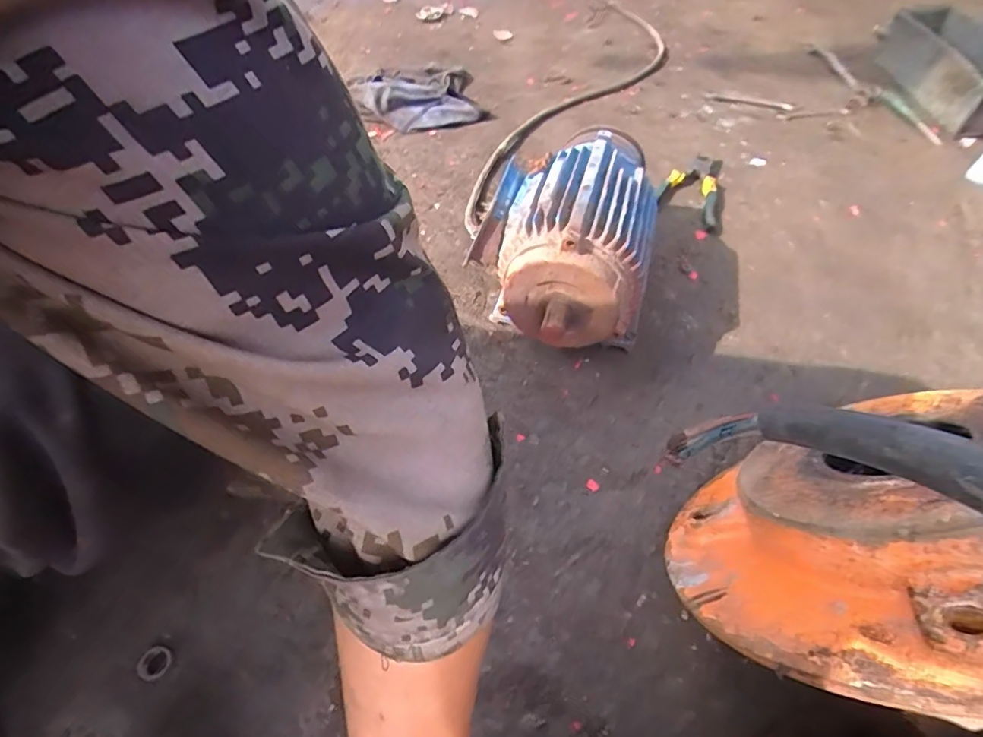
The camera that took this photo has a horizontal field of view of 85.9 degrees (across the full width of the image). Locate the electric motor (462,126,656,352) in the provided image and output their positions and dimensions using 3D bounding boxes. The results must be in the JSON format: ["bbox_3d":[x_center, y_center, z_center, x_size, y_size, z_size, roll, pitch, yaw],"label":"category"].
[{"bbox_3d":[0.093,-0.158,0.645,0.200,0.170,0.295,11,57,6],"label":"electric motor"}]

